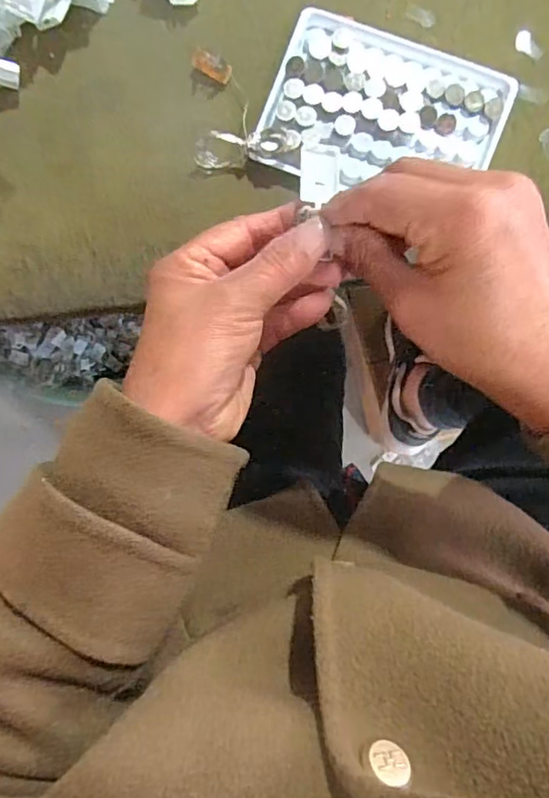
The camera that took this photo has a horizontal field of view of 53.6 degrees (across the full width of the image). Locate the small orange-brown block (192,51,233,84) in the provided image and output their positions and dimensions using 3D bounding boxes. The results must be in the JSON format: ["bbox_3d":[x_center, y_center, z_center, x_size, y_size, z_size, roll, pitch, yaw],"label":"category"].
[{"bbox_3d":[-0.036,-0.188,0.308,0.023,0.010,0.010,26,92,3],"label":"small orange-brown block"}]

